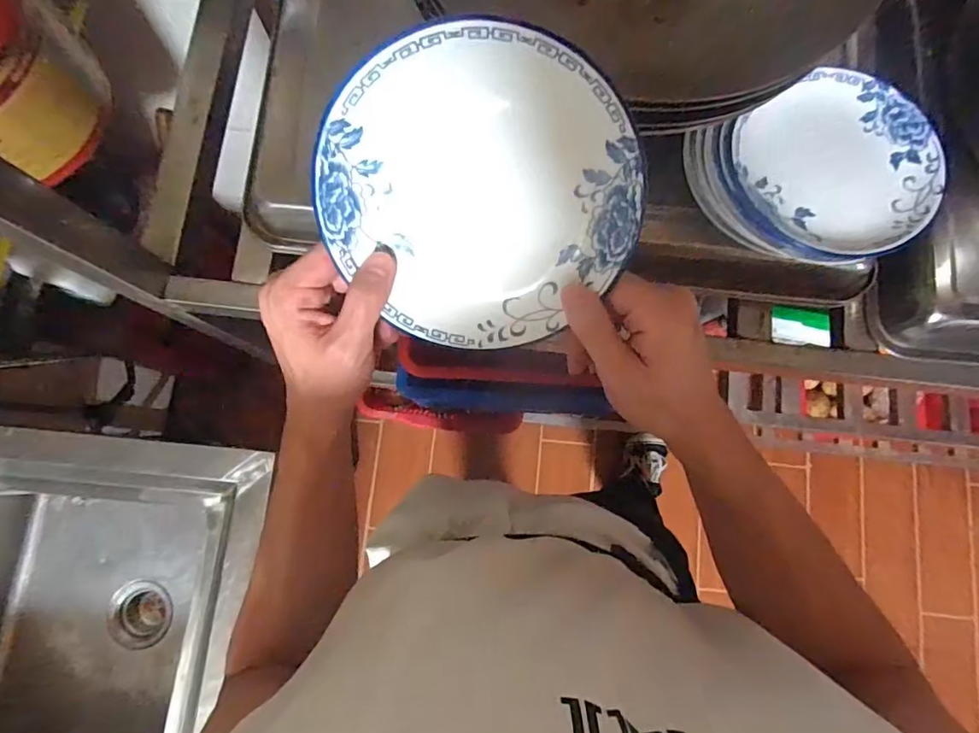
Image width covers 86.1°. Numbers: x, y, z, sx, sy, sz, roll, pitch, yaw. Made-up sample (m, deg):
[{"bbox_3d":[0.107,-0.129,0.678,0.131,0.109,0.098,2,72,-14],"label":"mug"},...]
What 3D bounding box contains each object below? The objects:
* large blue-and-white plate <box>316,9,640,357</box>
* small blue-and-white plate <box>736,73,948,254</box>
[{"bbox_3d":[-0.005,-0.088,0.274,0.152,0.026,0.156,1,127,1],"label":"large blue-and-white plate"},{"bbox_3d":[0.267,-0.154,0.399,0.143,0.017,0.142,0,79,-1],"label":"small blue-and-white plate"}]

